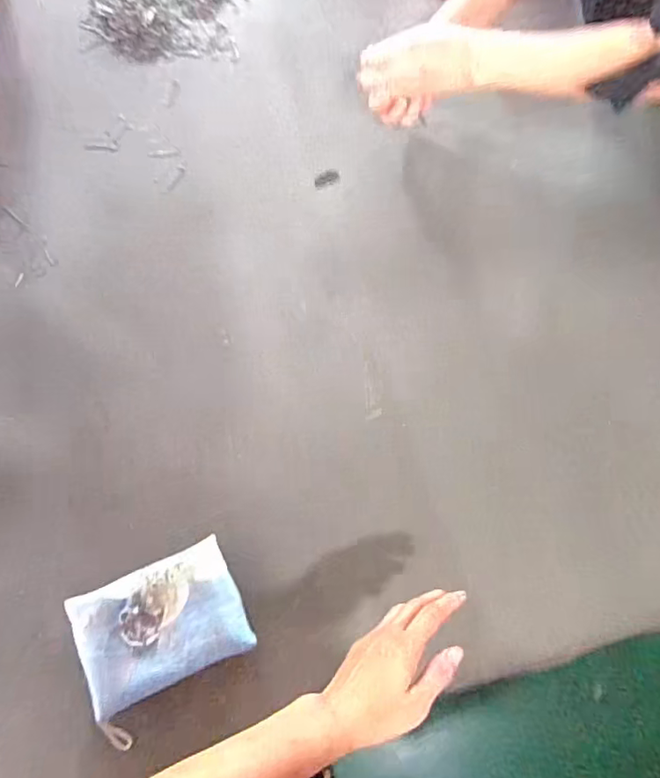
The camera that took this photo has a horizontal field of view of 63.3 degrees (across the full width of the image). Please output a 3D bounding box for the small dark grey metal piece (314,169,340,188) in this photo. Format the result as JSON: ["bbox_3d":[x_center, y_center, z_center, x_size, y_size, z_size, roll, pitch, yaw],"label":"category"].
[{"bbox_3d":[-0.005,-0.285,0.723,0.035,0.004,0.020,-26,77,-7],"label":"small dark grey metal piece"}]

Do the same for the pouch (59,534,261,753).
[{"bbox_3d":[-0.170,0.253,0.556,0.164,0.043,0.137,-24,77,-7],"label":"pouch"}]

